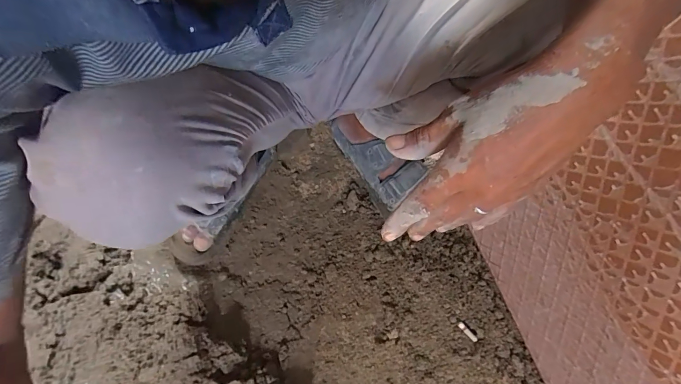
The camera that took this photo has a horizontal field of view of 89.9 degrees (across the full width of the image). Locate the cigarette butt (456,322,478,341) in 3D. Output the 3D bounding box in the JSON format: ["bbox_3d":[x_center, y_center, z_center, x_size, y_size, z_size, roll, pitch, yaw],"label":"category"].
[{"bbox_3d":[0.188,0.206,0.506,0.009,0.004,0.034,-40,71,-21],"label":"cigarette butt"}]

